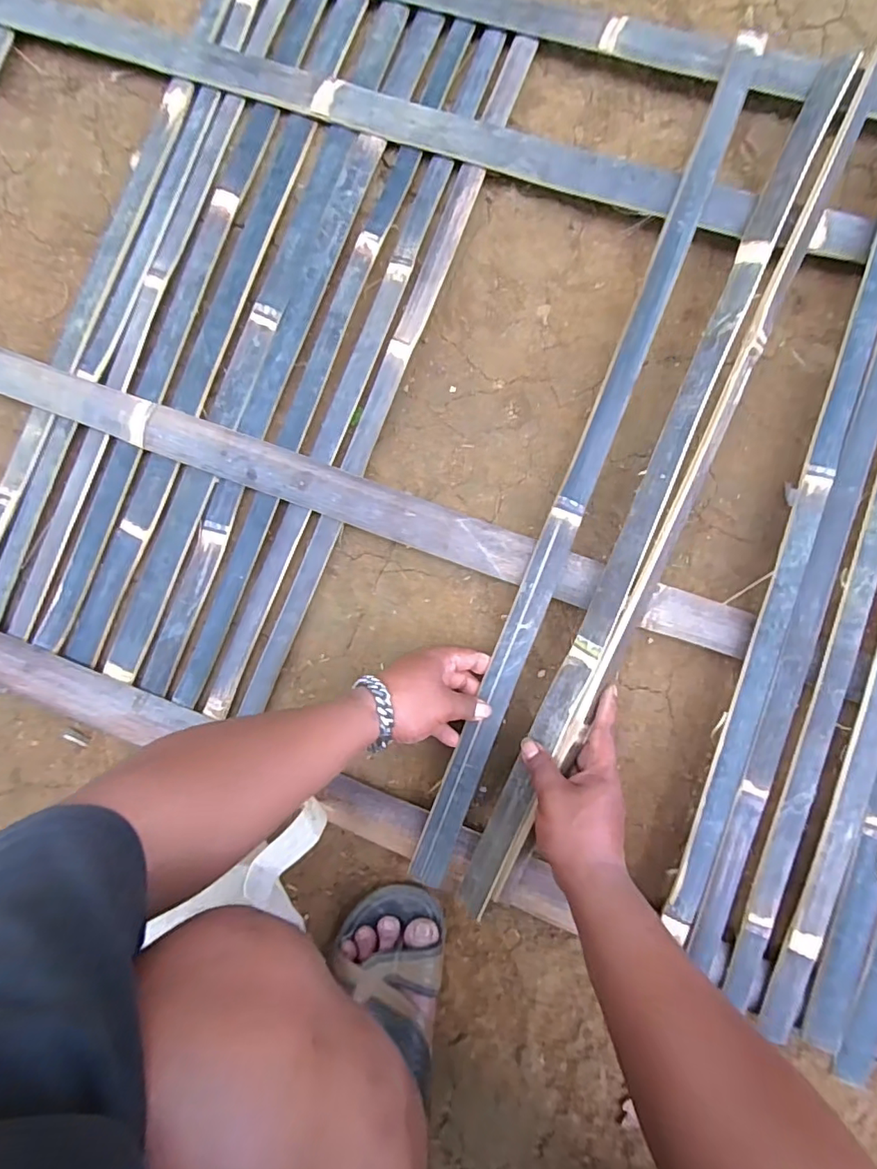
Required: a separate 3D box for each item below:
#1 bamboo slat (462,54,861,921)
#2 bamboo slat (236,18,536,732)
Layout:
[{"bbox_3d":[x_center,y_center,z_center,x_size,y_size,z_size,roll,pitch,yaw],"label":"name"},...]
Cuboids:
[{"bbox_3d":[0.211,-0.102,0.504,0.033,0.017,0.847,24,87,6],"label":"bamboo slat"},{"bbox_3d":[-0.050,-0.224,0.566,0.029,0.006,0.758,21,88,6],"label":"bamboo slat"}]

